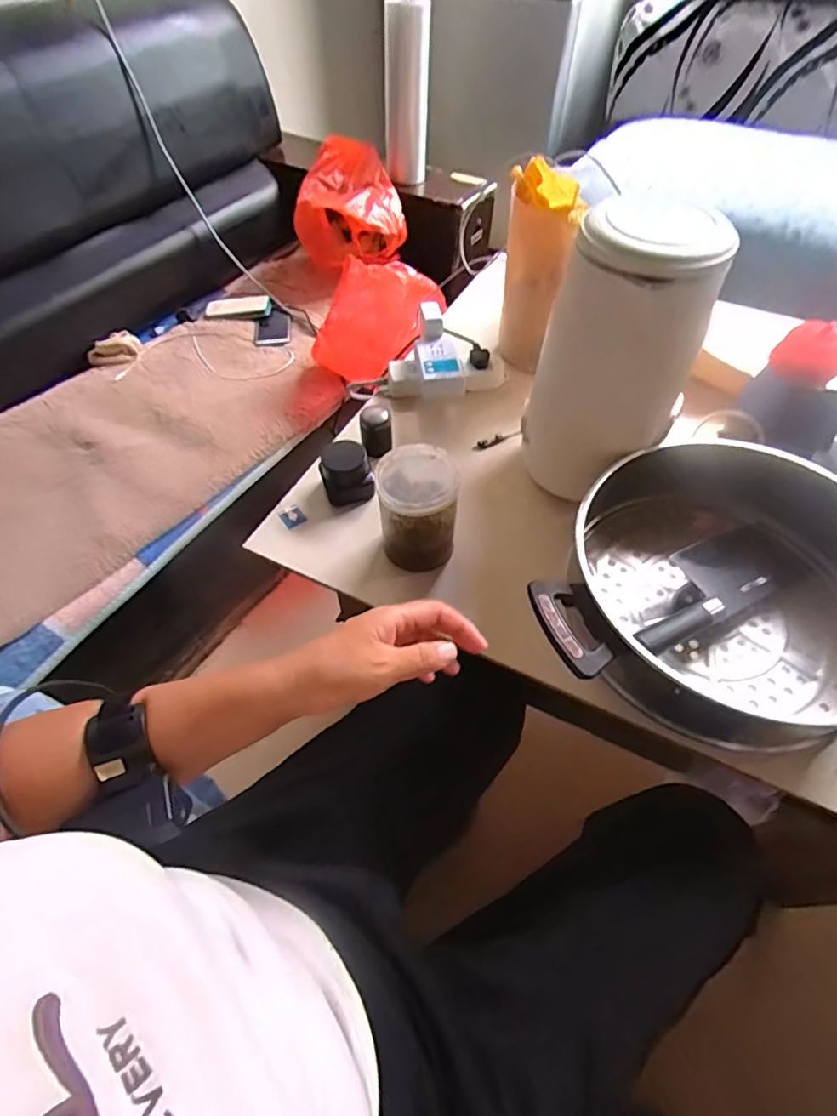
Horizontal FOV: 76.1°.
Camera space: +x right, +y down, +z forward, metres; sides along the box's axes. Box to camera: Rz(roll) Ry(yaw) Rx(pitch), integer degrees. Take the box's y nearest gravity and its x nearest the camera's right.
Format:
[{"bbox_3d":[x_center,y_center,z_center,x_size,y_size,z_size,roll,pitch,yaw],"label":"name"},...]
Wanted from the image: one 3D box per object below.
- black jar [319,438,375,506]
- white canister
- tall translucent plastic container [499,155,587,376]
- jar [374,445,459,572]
[{"bbox_3d":[-0.090,-0.102,0.658,0.057,0.061,0.062,-17,55,-12],"label":"black jar"},{"bbox_3d":[0.200,-0.196,0.555,0.115,0.271,0.112,-16,55,-11],"label":"white canister"},{"bbox_3d":[0.157,-0.380,0.729,0.078,0.243,0.060,4,54,3],"label":"tall translucent plastic container"},{"bbox_3d":[-0.002,-0.048,0.582,0.075,0.116,0.086,-6,54,-4],"label":"jar"}]

